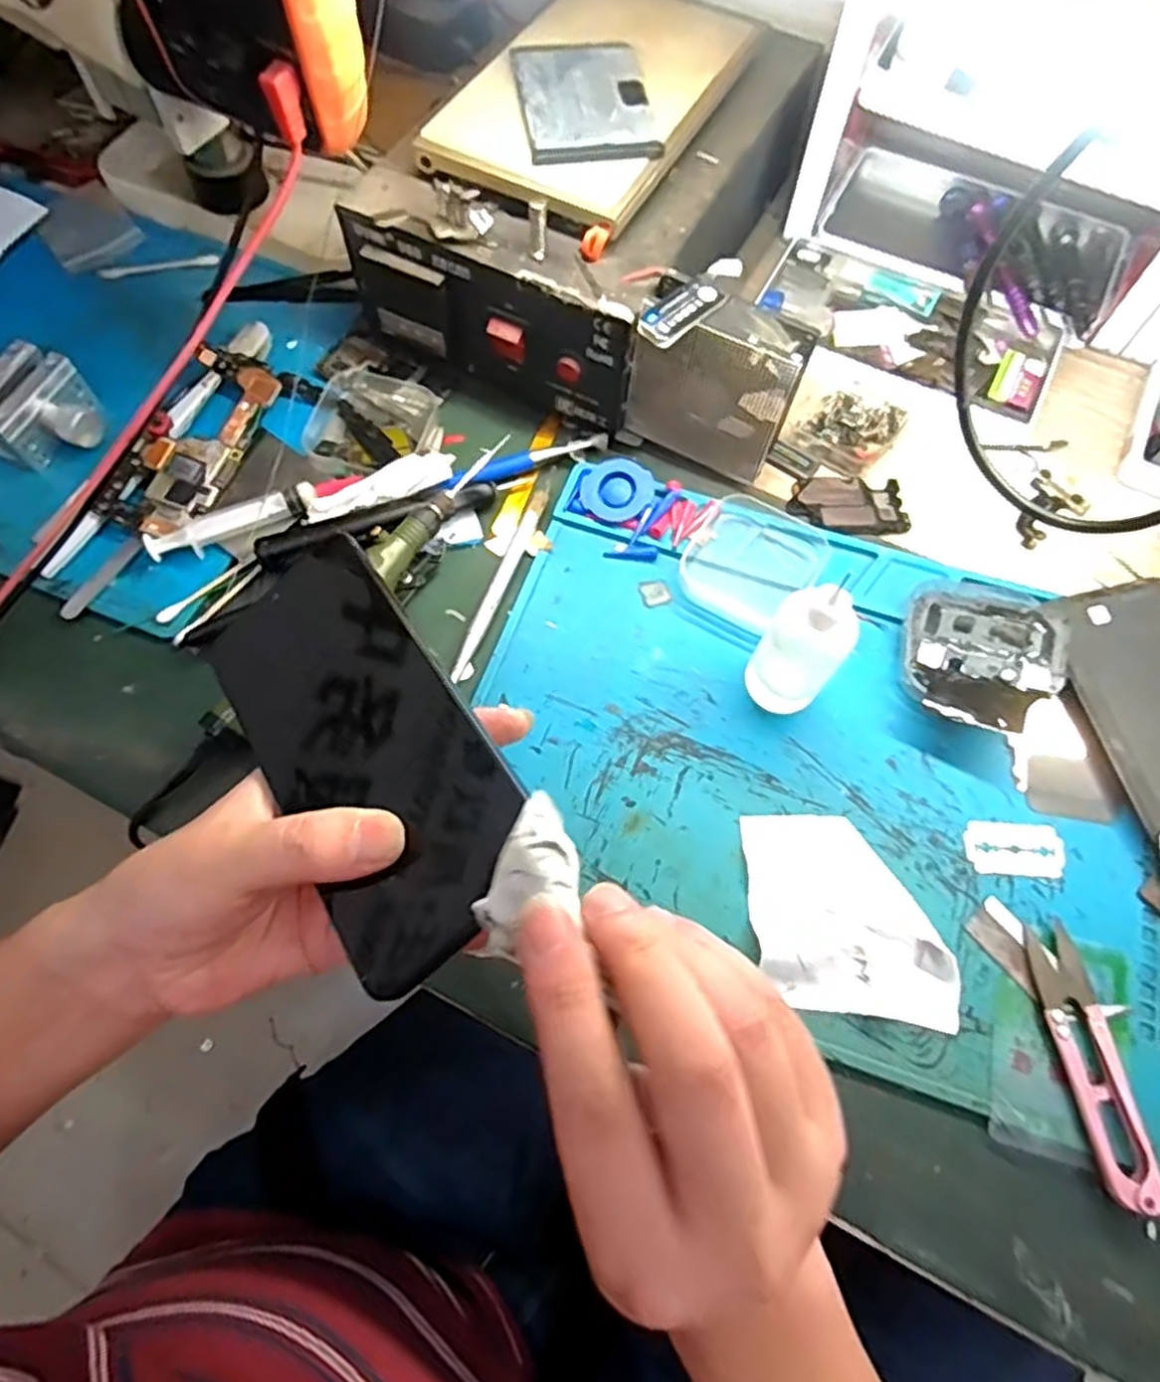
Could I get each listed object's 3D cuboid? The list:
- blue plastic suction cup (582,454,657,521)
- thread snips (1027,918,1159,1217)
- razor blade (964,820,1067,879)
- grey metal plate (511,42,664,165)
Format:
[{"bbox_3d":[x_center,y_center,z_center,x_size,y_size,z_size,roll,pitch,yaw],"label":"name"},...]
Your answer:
[{"bbox_3d":[0.020,-0.107,0.400,0.038,0.010,0.034,15,68,6],"label":"blue plastic suction cup"},{"bbox_3d":[0.201,0.145,0.294,0.023,0.015,0.098,-3,68,-2],"label":"thread snips"},{"bbox_3d":[0.194,0.070,0.333,0.044,0.004,0.024,3,67,1],"label":"razor blade"},{"bbox_3d":[0.002,-0.299,0.377,0.064,0.007,0.092,-8,68,-4],"label":"grey metal plate"}]

